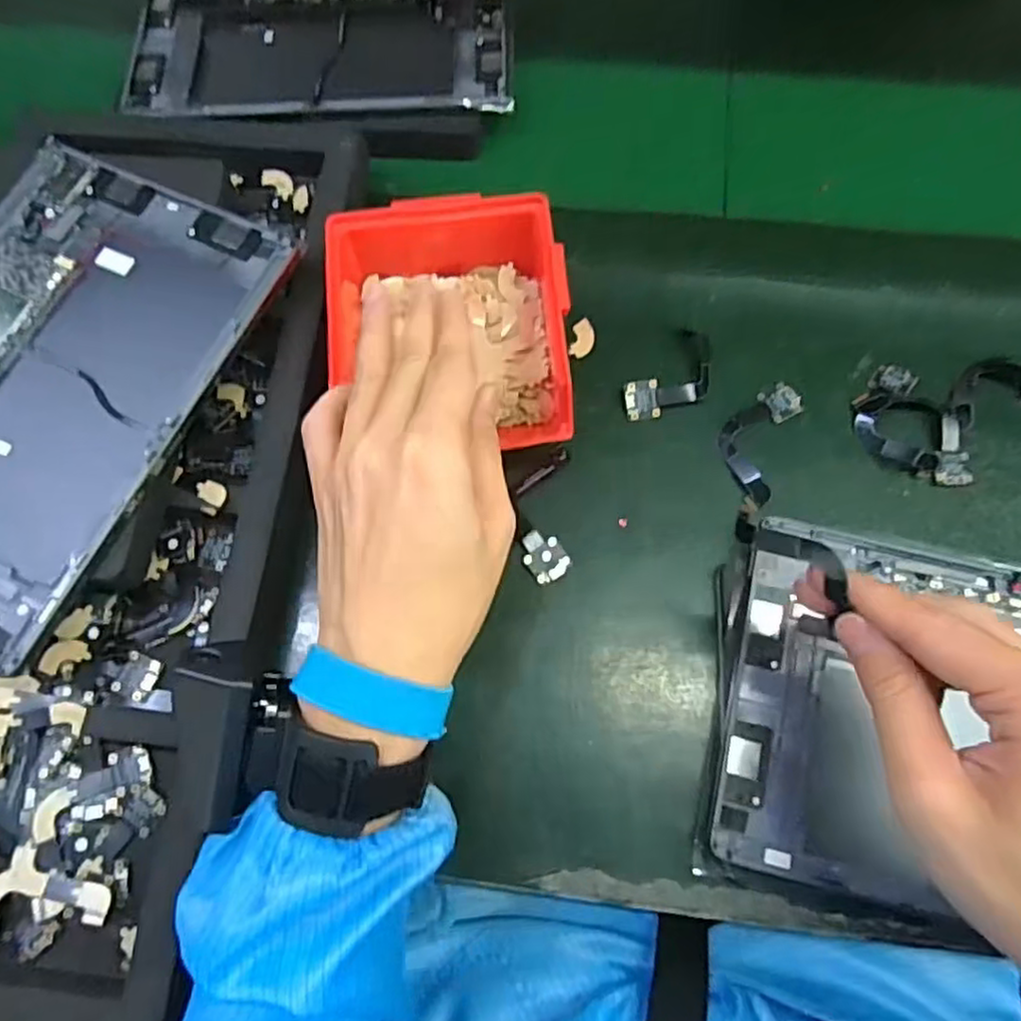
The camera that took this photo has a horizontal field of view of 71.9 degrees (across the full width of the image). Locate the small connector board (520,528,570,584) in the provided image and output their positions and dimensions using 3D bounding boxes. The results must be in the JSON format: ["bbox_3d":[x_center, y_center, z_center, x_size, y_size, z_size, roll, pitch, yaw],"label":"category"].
[{"bbox_3d":[0.018,0.024,0.380,0.021,0.004,0.028,-33,76,-9],"label":"small connector board"}]

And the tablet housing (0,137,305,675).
[{"bbox_3d":[-0.243,-0.067,0.362,0.168,0.008,0.253,24,75,8],"label":"tablet housing"}]

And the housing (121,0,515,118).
[{"bbox_3d":[-0.126,-0.329,0.481,0.252,0.011,0.151,-1,73,1],"label":"housing"}]

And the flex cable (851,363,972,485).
[{"bbox_3d":[0.222,-0.045,0.392,0.047,0.009,0.077,-26,75,-7],"label":"flex cable"}]

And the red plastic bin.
[{"bbox_3d":[-0.033,-0.100,0.383,0.122,0.058,0.128,-2,73,0],"label":"red plastic bin"}]

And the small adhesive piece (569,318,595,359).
[{"bbox_3d":[0.044,-0.103,0.421,0.014,0.004,0.025,11,74,4],"label":"small adhesive piece"}]

